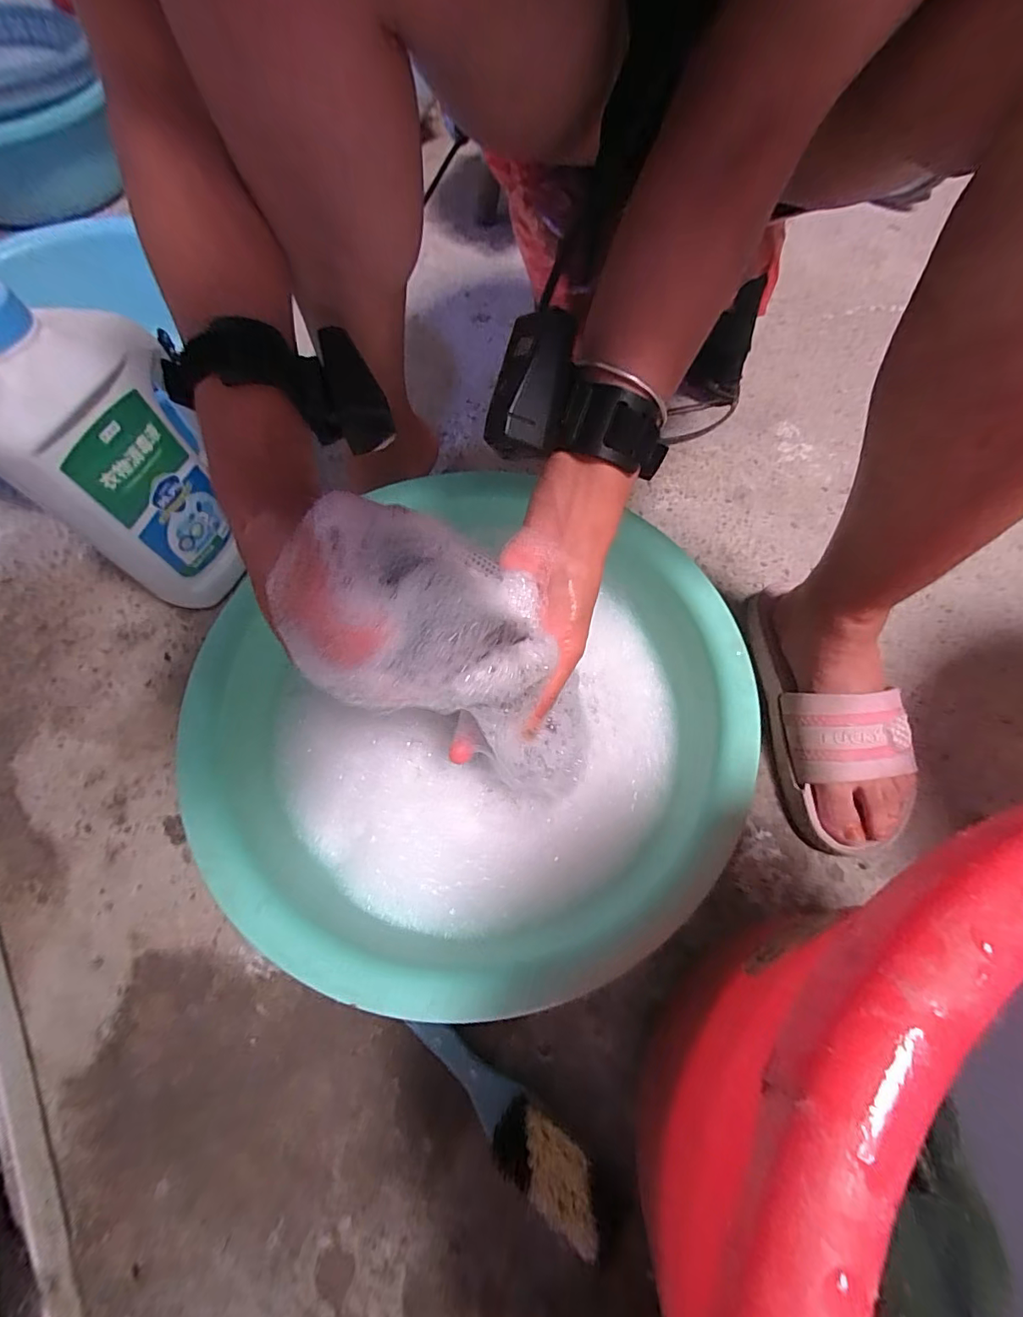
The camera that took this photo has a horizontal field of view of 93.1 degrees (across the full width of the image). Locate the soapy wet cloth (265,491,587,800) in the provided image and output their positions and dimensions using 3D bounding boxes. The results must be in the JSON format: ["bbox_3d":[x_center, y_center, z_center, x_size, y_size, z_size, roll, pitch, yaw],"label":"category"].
[{"bbox_3d":[-0.022,0.008,0.264,0.107,0.055,0.212,-51,118,-18],"label":"soapy wet cloth"}]

